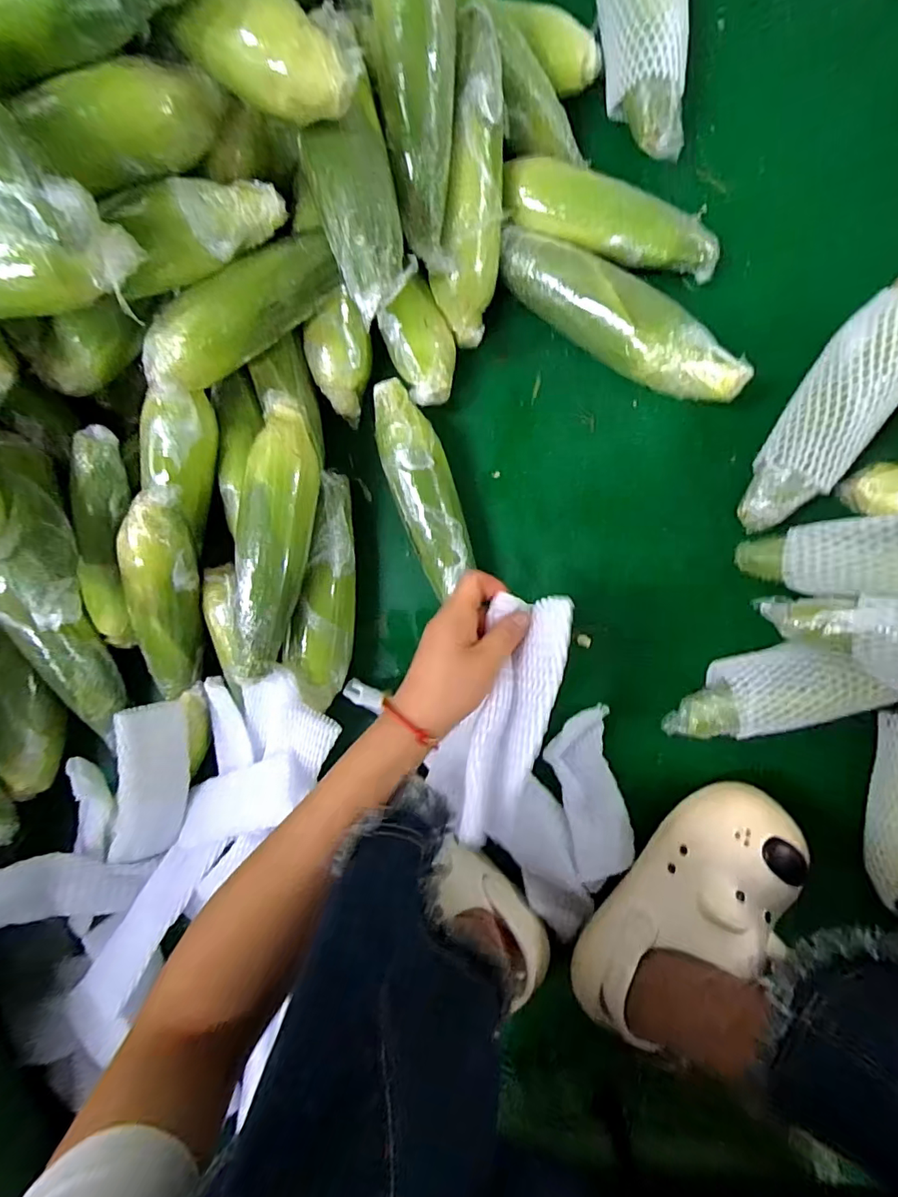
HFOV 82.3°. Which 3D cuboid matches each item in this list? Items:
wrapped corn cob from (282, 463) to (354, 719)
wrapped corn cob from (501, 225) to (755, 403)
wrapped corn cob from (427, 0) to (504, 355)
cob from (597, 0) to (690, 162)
[{"bbox_3d":[-0.117,-0.008,0.503,0.051,0.046,0.232,9,92,5],"label":"wrapped corn cob"},{"bbox_3d":[0.153,-0.258,0.471,0.250,0.053,0.061,38,94,4],"label":"wrapped corn cob"},{"bbox_3d":[0.019,-0.347,0.441,0.055,0.049,0.231,6,115,5],"label":"wrapped corn cob"},{"bbox_3d":[0.177,-0.549,0.469,0.074,0.054,0.268,-8,90,5],"label":"cob"}]

